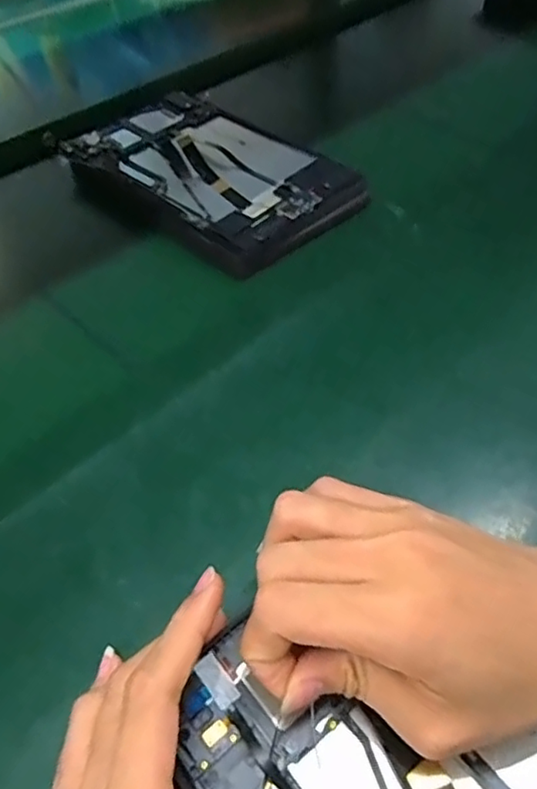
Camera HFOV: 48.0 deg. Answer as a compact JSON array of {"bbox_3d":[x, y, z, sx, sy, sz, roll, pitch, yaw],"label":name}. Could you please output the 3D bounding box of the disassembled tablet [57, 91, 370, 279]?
[{"bbox_3d":[-0.047,-0.199,0.543,0.254,0.022,0.153,37,61,26],"label":"disassembled tablet"}]

